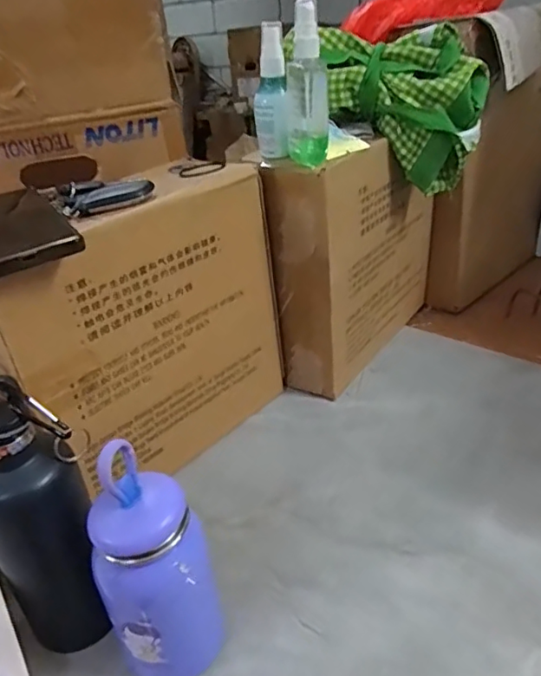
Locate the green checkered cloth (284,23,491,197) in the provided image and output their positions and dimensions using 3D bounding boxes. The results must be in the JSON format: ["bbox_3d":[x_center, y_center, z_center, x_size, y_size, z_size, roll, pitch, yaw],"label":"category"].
[{"bbox_3d":[0.138,-0.255,0.620,0.193,0.154,0.077,3,32,13],"label":"green checkered cloth"}]

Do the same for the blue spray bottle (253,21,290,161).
[{"bbox_3d":[0.000,-0.234,0.526,0.031,0.116,0.030,-6,31,-2],"label":"blue spray bottle"}]

